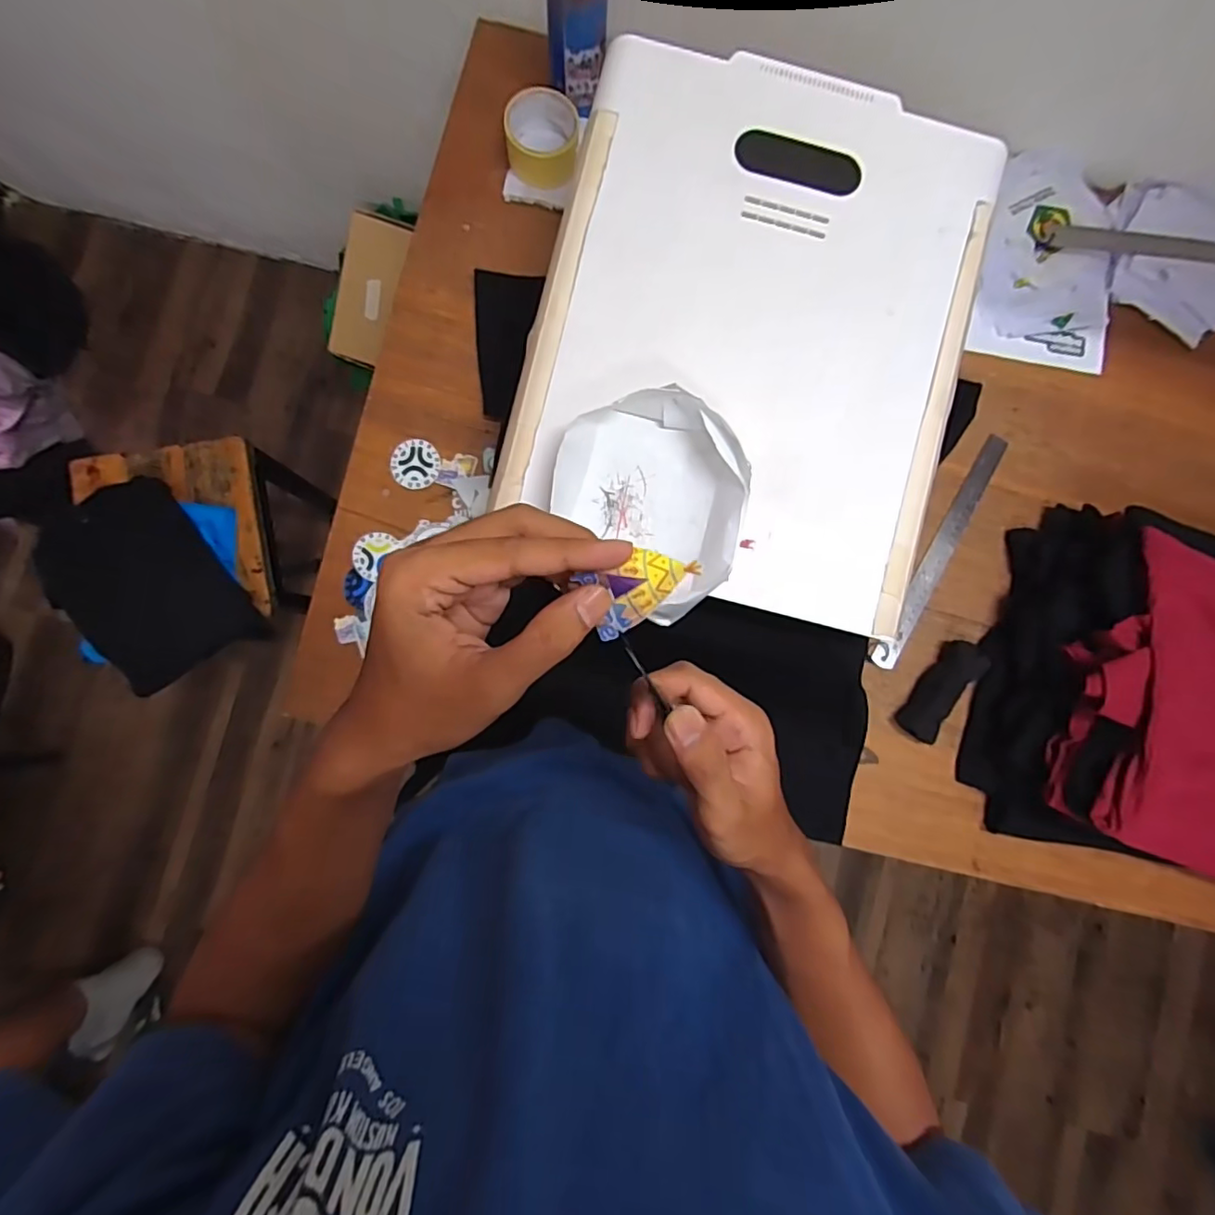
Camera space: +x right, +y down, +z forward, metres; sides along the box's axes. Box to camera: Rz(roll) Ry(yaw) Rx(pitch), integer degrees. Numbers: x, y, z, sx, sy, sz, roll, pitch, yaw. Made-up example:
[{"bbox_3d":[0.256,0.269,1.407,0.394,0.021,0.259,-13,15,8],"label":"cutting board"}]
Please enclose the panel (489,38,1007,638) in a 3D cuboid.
[{"bbox_3d":[0.136,-0.260,0.544,0.392,0.021,0.495,13,88,-2],"label":"panel"}]

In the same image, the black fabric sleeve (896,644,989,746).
[{"bbox_3d":[0.400,0.100,0.690,0.050,0.029,0.125,37,87,-1],"label":"black fabric sleeve"}]

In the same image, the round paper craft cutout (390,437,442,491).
[{"bbox_3d":[-0.228,-0.170,0.689,0.055,0.007,0.058,0,88,-2],"label":"round paper craft cutout"}]

